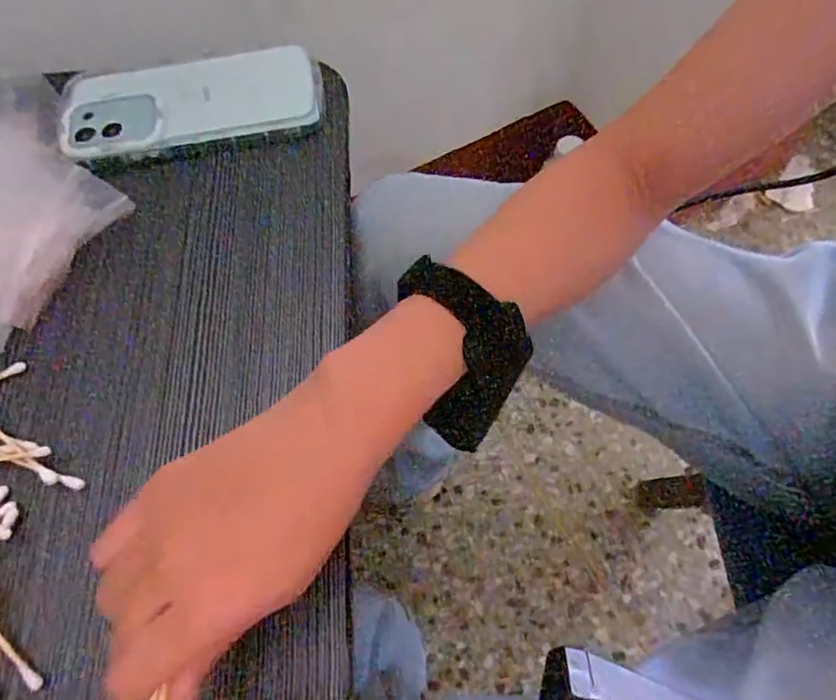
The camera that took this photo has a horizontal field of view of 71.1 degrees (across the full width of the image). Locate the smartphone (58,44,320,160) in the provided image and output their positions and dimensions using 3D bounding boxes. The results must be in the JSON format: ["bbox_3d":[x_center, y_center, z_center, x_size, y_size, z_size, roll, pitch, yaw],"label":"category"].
[{"bbox_3d":[-0.148,-0.162,0.380,0.161,0.018,0.064,-10,65,-2],"label":"smartphone"}]

